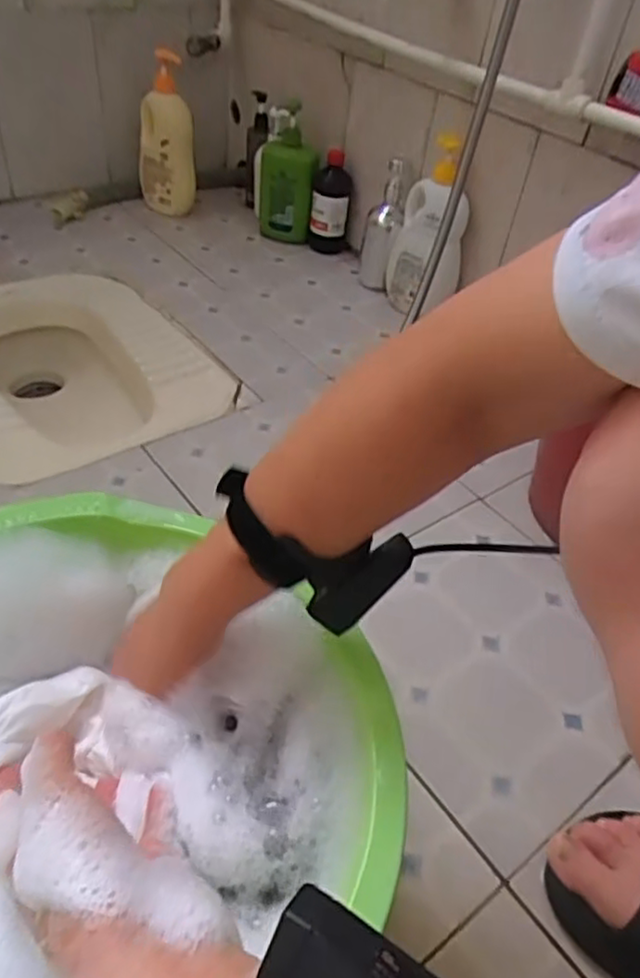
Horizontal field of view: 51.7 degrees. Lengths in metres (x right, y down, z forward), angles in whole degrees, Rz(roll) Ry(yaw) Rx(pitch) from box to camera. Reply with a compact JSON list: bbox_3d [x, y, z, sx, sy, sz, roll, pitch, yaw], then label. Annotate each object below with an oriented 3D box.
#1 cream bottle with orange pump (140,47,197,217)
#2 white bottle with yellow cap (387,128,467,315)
[{"bbox_3d":[-0.290,-0.658,1.237,0.105,0.272,0.127,-5,44,-14],"label":"cream bottle with orange pump"},{"bbox_3d":[0.171,-0.402,1.043,0.112,0.256,0.067,20,44,13],"label":"white bottle with yellow cap"}]

